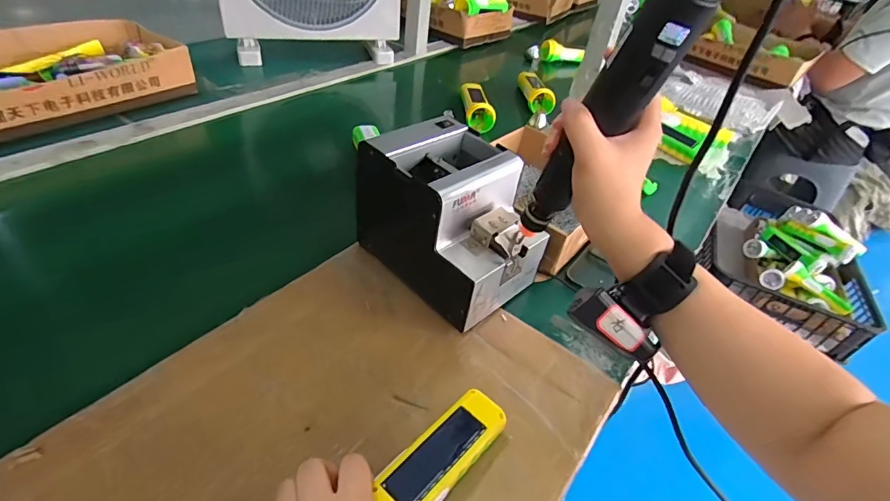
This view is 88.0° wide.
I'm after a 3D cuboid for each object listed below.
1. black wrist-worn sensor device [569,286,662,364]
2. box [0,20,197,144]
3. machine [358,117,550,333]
[{"bbox_3d":[0.134,0.058,0.370,0.072,0.031,0.023,38,8,0],"label":"black wrist-worn sensor device"},{"bbox_3d":[-0.642,-0.269,0.716,0.230,0.074,0.423,33,46,25],"label":"box"},{"bbox_3d":[0.007,-0.039,0.511,0.182,0.140,0.130,35,47,27],"label":"machine"}]

